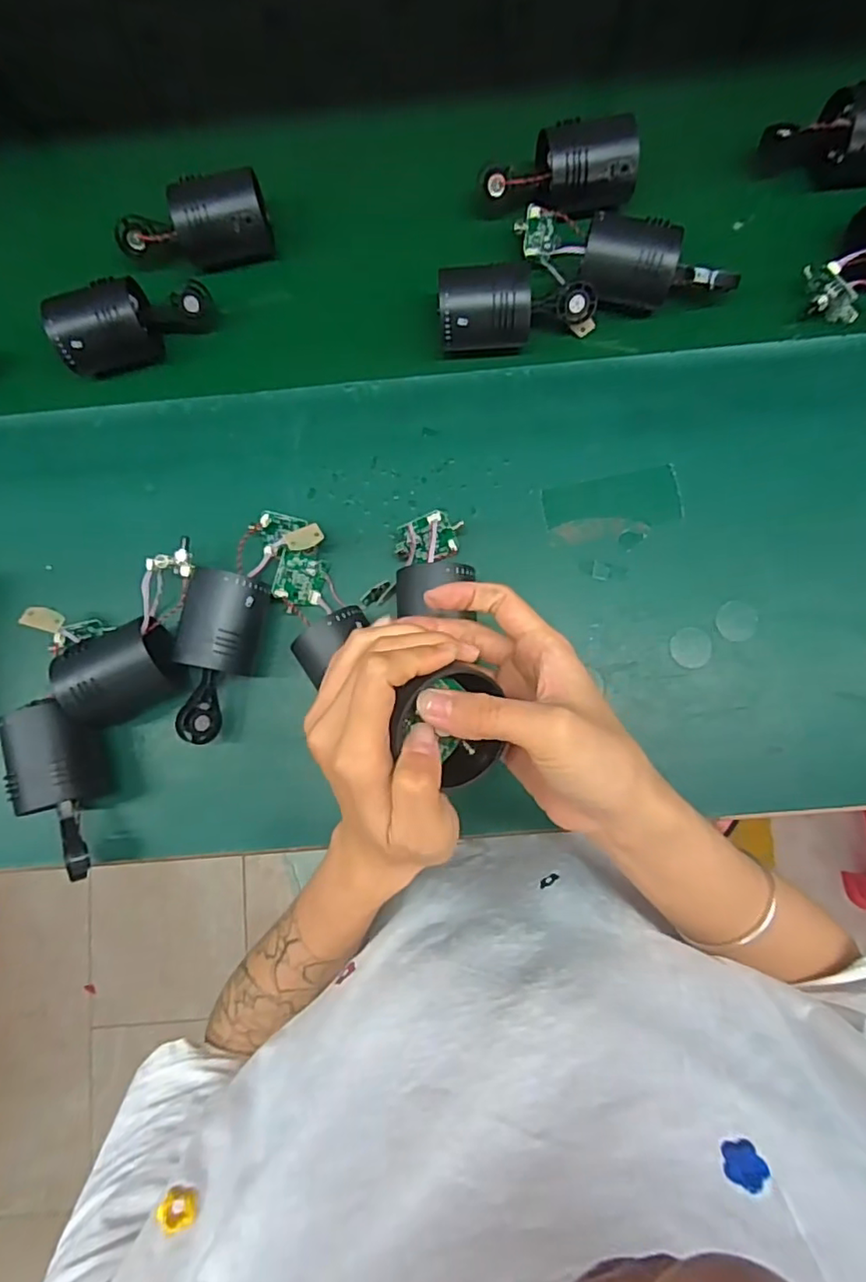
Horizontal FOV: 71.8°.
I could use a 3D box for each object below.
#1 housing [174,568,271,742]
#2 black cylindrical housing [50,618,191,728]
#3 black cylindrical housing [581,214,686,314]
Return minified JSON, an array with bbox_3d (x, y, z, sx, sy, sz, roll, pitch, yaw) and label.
[{"bbox_3d":[-0.142,0.012,0.411,0.049,0.051,0.112,4,85,5],"label":"housing"},{"bbox_3d":[-0.204,0.022,0.407,0.072,0.057,0.055,-28,83,2],"label":"black cylindrical housing"},{"bbox_3d":[0.145,-0.279,0.446,0.067,0.043,0.048,12,86,6],"label":"black cylindrical housing"}]

